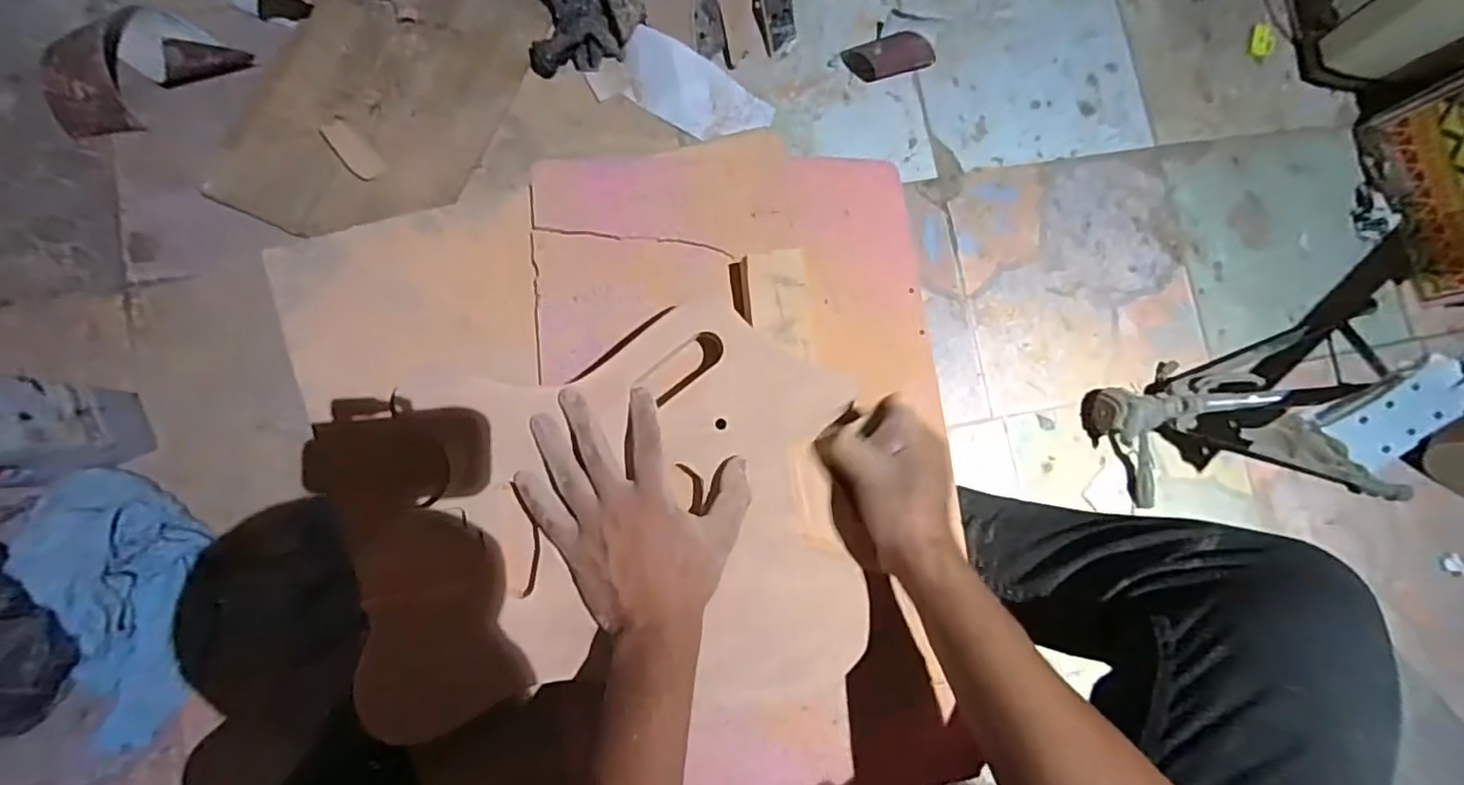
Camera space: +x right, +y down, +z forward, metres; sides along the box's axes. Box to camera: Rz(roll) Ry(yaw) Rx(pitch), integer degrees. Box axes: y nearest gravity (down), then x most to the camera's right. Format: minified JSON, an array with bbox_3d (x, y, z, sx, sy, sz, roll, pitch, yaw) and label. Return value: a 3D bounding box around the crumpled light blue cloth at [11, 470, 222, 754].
[{"bbox_3d":[-0.761,0.268,0.777,0.165,0.092,0.340,-18,87,-8],"label":"crumpled light blue cloth"}]

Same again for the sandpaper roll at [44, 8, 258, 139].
[{"bbox_3d":[-0.808,-0.447,0.858,0.252,0.057,0.125,-31,88,-9],"label":"sandpaper roll"}]

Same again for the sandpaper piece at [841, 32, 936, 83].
[{"bbox_3d":[0.255,-0.542,1.022,0.139,0.057,0.070,-21,87,-8],"label":"sandpaper piece"}]

